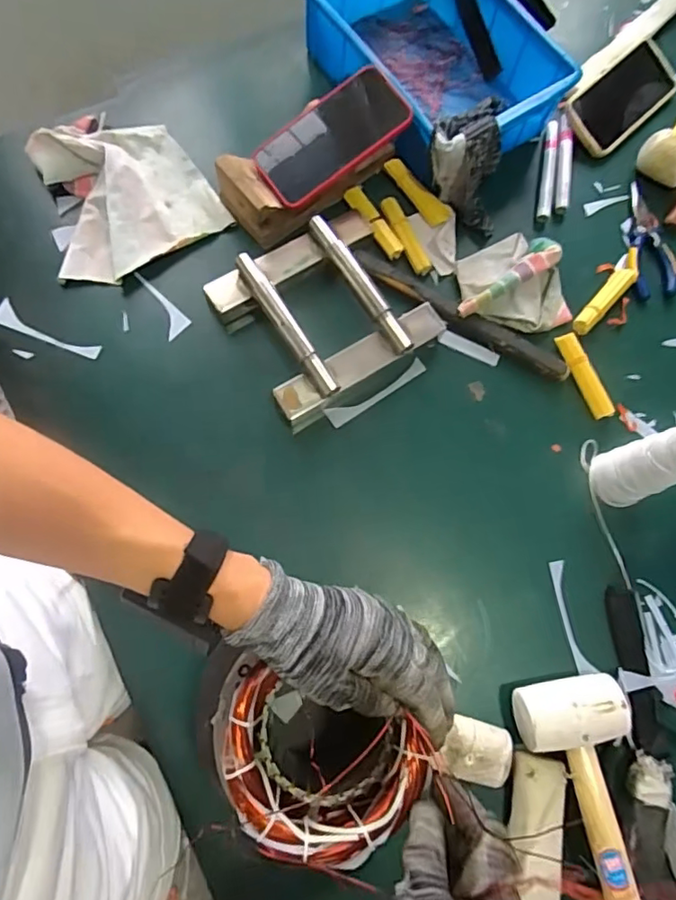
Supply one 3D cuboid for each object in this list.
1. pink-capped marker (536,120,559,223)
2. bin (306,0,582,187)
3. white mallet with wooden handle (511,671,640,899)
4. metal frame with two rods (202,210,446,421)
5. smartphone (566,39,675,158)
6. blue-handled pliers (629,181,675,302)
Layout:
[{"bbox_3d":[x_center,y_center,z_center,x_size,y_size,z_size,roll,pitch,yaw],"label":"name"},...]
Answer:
[{"bbox_3d":[0.257,-0.339,0.688,0.019,0.016,0.137,11,74,0],"label":"pink-capped marker"},{"bbox_3d":[0.121,-0.478,0.680,0.240,0.089,0.292,-30,78,-11],"label":"bin"},{"bbox_3d":[0.231,0.344,0.465,0.097,0.059,0.293,-12,75,-6],"label":"white mallet with wooden handle"},{"bbox_3d":[-0.014,-0.149,0.605,0.197,0.052,0.179,-31,78,-11],"label":"metal frame with two rods"},{"bbox_3d":[0.365,-0.451,0.716,0.184,0.012,0.080,-44,93,-11],"label":"smartphone"},{"bbox_3d":[0.373,-0.249,0.669,0.053,0.010,0.158,6,74,-1],"label":"blue-handled pliers"}]

